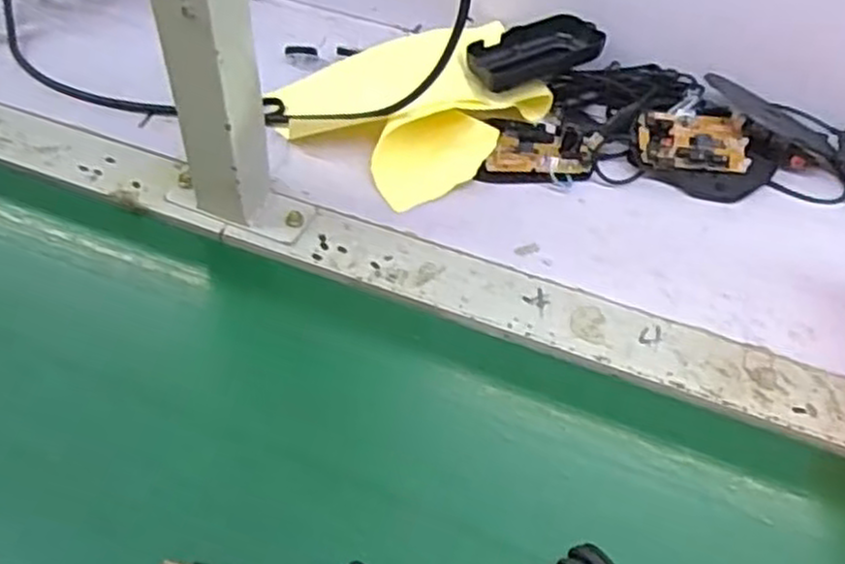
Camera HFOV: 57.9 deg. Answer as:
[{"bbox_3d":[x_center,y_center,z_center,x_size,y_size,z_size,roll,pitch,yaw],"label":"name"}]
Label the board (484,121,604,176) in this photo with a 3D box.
[{"bbox_3d":[0.090,-0.098,0.567,0.081,0.016,0.047,4,48,0],"label":"board"}]

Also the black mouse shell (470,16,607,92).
[{"bbox_3d":[0.086,-0.182,0.602,0.112,0.018,0.052,-19,52,-20],"label":"black mouse shell"}]

